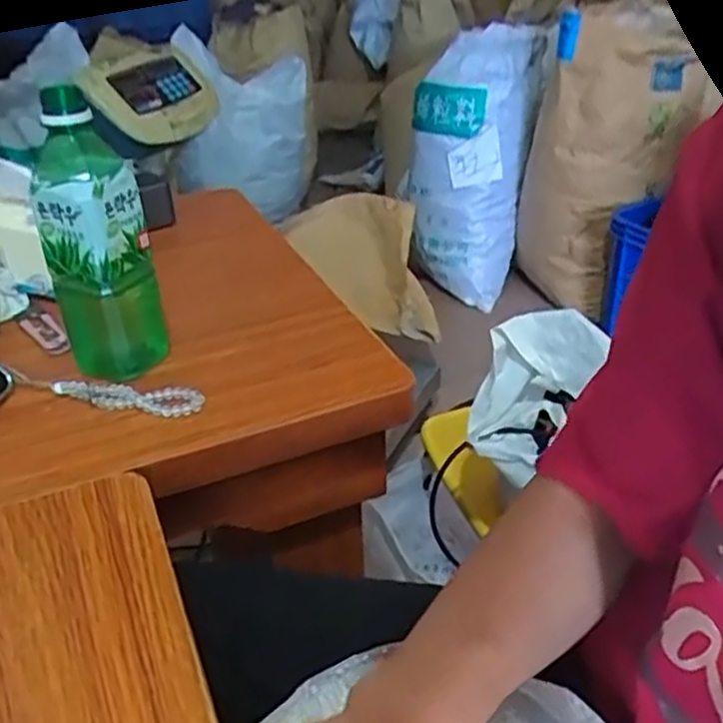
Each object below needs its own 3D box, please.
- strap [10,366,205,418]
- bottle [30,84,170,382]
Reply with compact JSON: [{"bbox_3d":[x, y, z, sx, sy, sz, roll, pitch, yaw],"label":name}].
[{"bbox_3d":[-0.187,0.021,0.535,0.147,0.015,0.031,4,32,9],"label":"strap"},{"bbox_3d":[-0.192,-0.086,0.537,0.073,0.203,0.080,-15,34,-20],"label":"bottle"}]

